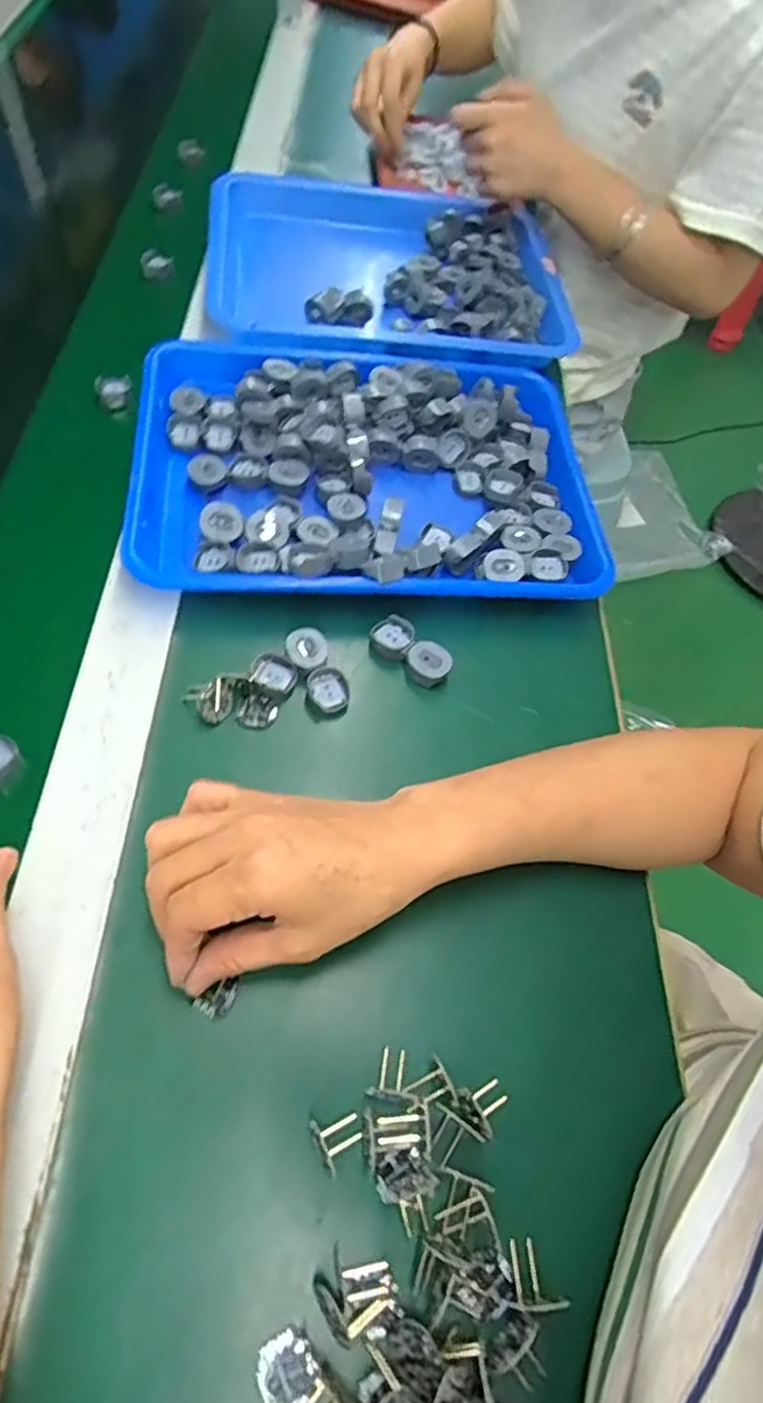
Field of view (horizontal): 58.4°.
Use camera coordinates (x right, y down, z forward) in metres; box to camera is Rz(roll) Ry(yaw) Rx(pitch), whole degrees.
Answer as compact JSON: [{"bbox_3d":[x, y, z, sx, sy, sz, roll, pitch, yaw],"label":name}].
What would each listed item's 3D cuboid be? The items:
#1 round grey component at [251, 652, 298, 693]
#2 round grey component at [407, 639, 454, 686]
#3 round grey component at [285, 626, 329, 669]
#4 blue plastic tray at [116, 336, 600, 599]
[{"bbox_3d":[-0.066,-0.019,0.423,0.028,0.009,0.023,19,58,3],"label":"round grey component"},{"bbox_3d":[0.030,-0.025,0.441,0.025,0.016,0.026,-38,72,-26],"label":"round grey component"},{"bbox_3d":[-0.047,-0.035,0.437,0.026,0.009,0.027,4,59,-7],"label":"round grey component"},{"bbox_3d":[-0.008,-0.178,0.505,0.330,0.034,0.251,1,59,-9],"label":"blue plastic tray"}]

